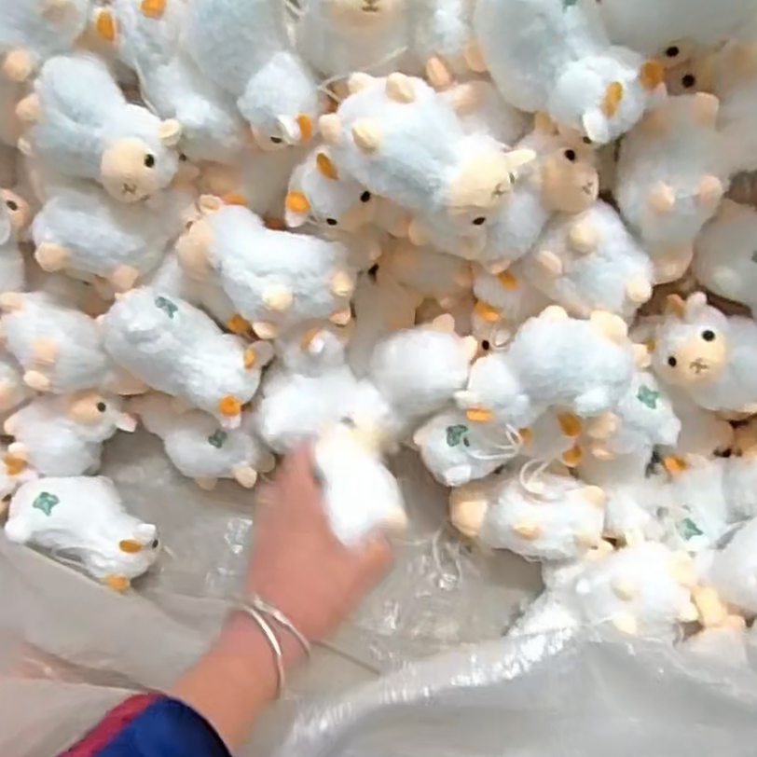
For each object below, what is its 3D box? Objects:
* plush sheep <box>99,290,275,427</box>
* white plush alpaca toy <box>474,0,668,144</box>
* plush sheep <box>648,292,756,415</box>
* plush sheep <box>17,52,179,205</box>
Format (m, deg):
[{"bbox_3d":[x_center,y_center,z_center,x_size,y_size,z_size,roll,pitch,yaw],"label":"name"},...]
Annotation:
[{"bbox_3d":[-0.147,-0.017,0.544,0.113,0.070,0.071,25,87,8],"label":"plush sheep"},{"bbox_3d":[0.108,-0.188,0.416,0.068,0.077,0.113,-42,82,0],"label":"white plush alpaca toy"},{"bbox_3d":[0.245,-0.012,0.511,0.103,0.059,0.065,23,86,7],"label":"plush sheep"},{"bbox_3d":[-0.182,-0.162,0.475,0.090,0.049,0.077,30,87,8],"label":"plush sheep"}]

